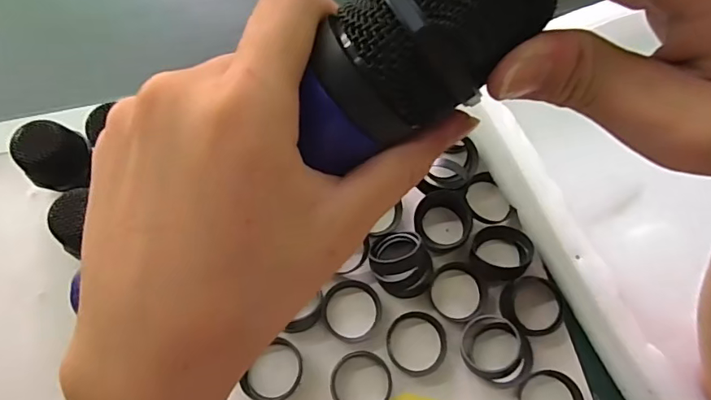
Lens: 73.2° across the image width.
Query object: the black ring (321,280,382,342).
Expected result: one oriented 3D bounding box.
[{"bbox_3d":[-0.003,0.082,0.357,0.044,0.006,0.045,0,68,0],"label":"black ring"}]

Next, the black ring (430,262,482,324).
[{"bbox_3d":[0.077,0.069,0.363,0.041,0.012,0.044,0,68,0],"label":"black ring"}]

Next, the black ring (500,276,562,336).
[{"bbox_3d":[0.132,0.078,0.356,0.046,0.016,0.043,0,68,0],"label":"black ring"}]

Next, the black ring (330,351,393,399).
[{"bbox_3d":[0.004,0.130,0.338,0.043,0.005,0.044,-8,69,-4],"label":"black ring"}]

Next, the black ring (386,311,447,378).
[{"bbox_3d":[0.044,0.105,0.349,0.043,0.007,0.045,0,68,0],"label":"black ring"}]

